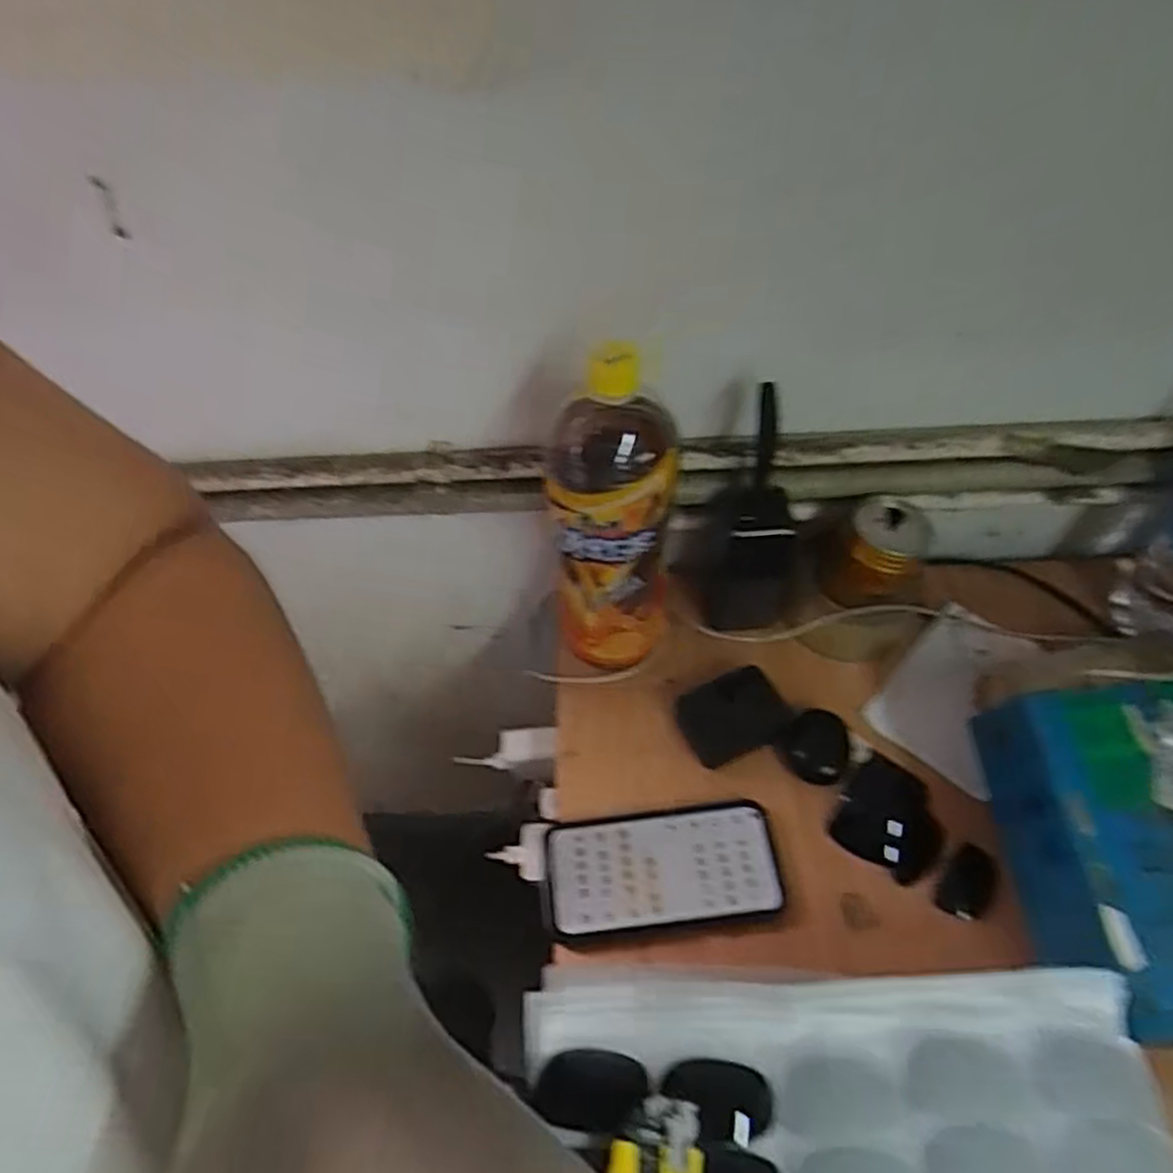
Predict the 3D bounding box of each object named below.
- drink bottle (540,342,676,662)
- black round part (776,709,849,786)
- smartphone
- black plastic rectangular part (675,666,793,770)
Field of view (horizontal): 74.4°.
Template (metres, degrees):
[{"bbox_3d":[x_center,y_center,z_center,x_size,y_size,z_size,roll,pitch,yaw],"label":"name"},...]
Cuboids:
[{"bbox_3d":[0.019,-0.043,0.542,0.085,0.269,0.074,2,54,5],"label":"drink bottle"},{"bbox_3d":[0.171,0.119,0.581,0.049,0.016,0.052,-2,54,3],"label":"black round part"},{"bbox_3d":[0.053,0.197,0.538,0.158,0.011,0.079,-8,54,-2],"label":"smartphone"},{"bbox_3d":[0.114,0.101,0.602,0.078,0.026,0.056,-24,56,-13],"label":"black plastic rectangular part"}]

